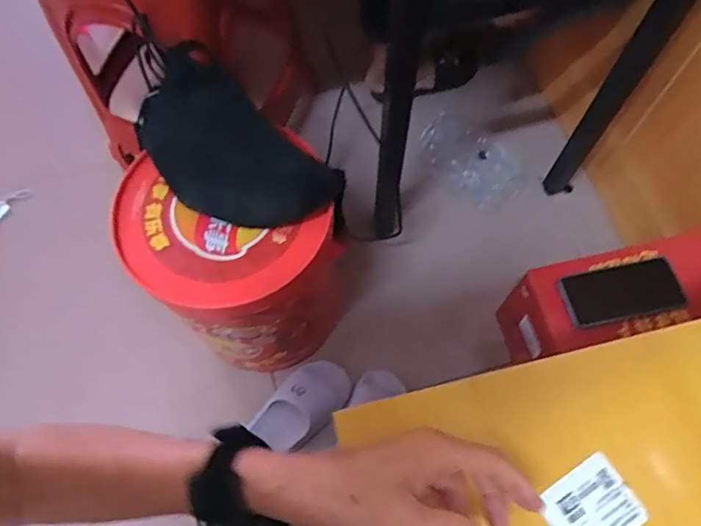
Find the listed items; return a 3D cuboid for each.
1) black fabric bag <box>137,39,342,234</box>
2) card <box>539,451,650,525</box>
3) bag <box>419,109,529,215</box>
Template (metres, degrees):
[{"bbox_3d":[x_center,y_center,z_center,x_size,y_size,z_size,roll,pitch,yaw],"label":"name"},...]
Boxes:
[{"bbox_3d":[-0.155,-0.148,0.605,0.274,0.135,0.134,38,73,15],"label":"black fabric bag"},{"bbox_3d":[0.161,0.163,0.344,0.060,0.005,0.048,-29,69,-12],"label":"card"},{"bbox_3d":[0.238,-0.212,1.048,0.147,0.028,0.236,-40,67,-19],"label":"bag"}]

